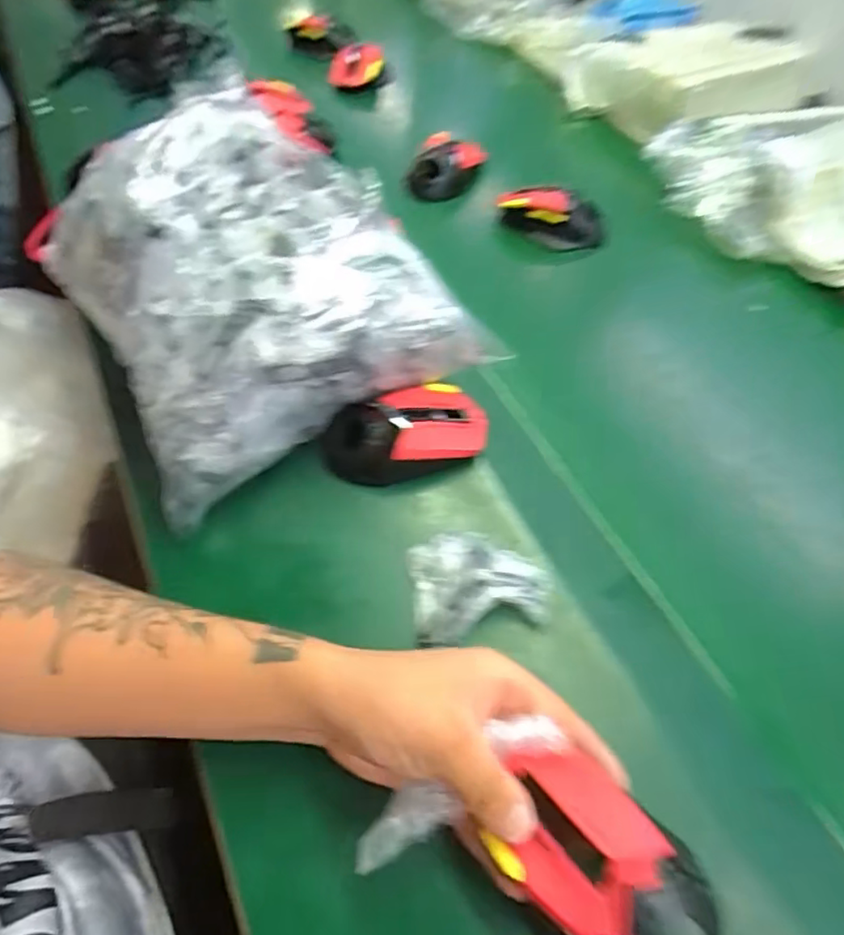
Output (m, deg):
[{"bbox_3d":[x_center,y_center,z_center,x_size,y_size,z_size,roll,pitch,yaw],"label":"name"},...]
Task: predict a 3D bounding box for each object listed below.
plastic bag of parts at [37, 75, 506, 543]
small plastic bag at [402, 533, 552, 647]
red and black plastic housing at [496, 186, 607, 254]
[{"bbox_3d":[-0.120,-0.135,0.473,0.253,0.160,0.253,-24,59,-20],"label":"plastic bag of parts"},{"bbox_3d":[0.037,0.077,0.404,0.087,0.030,0.068,-5,55,-8],"label":"small plastic bag"},{"bbox_3d":[0.140,-0.269,0.650,0.119,0.042,0.053,13,54,5],"label":"red and black plastic housing"}]

